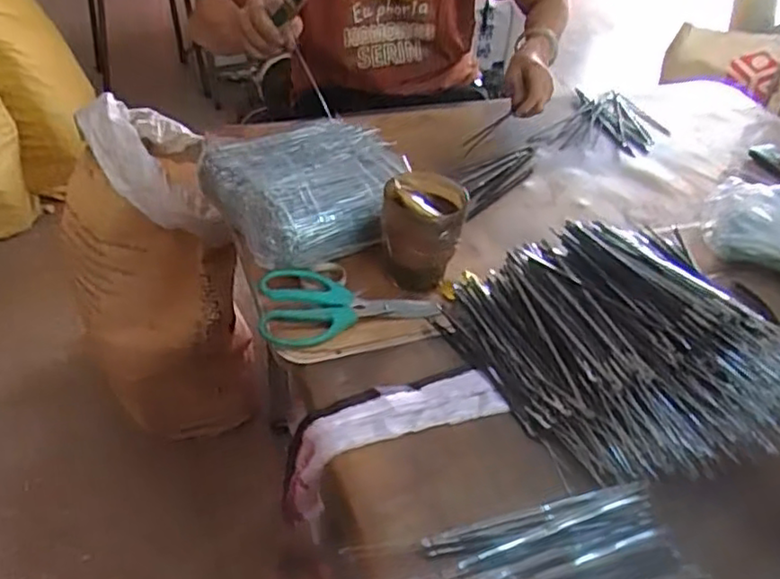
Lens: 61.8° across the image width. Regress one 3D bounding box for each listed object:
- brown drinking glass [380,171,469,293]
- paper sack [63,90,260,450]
[{"bbox_3d":[0.032,-0.059,0.696,0.082,0.106,0.089,11,41,5],"label":"brown drinking glass"},{"bbox_3d":[-0.437,-0.028,1.202,0.259,0.565,0.387,-18,47,-26],"label":"paper sack"}]

